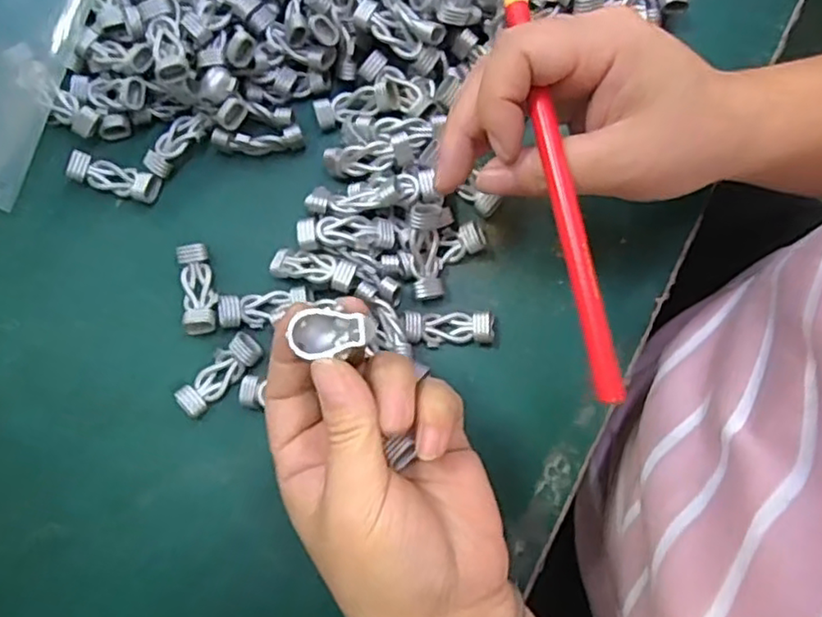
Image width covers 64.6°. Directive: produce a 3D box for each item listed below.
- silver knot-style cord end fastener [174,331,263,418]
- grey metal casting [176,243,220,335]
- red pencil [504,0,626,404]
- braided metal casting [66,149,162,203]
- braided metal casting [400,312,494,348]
[{"bbox_3d":[-0.091,0.031,0.310,0.044,0.010,0.017,-42,82,-8],"label":"silver knot-style cord end fastener"},{"bbox_3d":[-0.105,-0.010,0.318,0.016,0.010,0.045,-13,79,-3],"label":"grey metal casting"},{"bbox_3d":[0.054,-0.049,0.240,0.009,0.009,0.166,-11,82,-3],"label":"red pencil"},{"bbox_3d":[-0.150,-0.067,0.328,0.044,0.009,0.015,18,79,3],"label":"braided metal casting"},{"bbox_3d":[0.018,0.010,0.315,0.044,0.009,0.016,-2,79,-1],"label":"braided metal casting"}]

